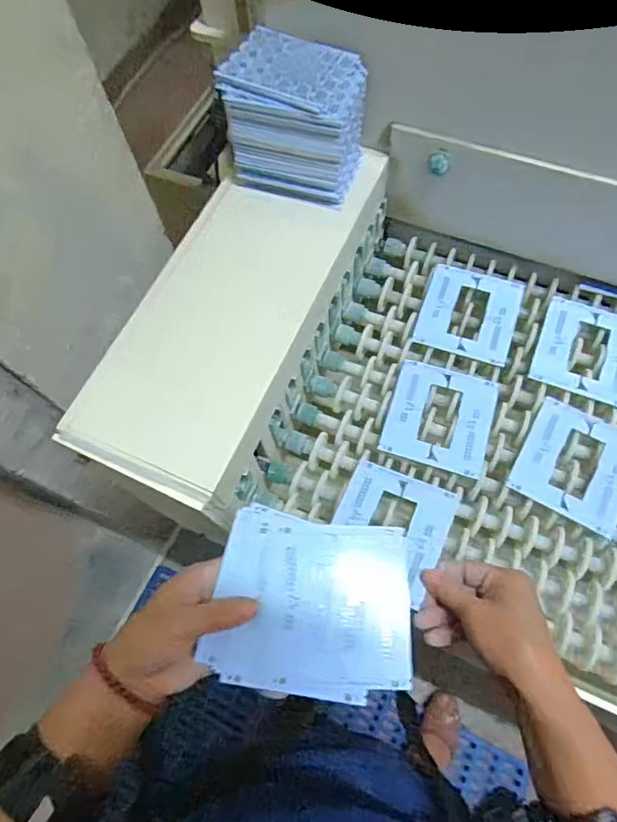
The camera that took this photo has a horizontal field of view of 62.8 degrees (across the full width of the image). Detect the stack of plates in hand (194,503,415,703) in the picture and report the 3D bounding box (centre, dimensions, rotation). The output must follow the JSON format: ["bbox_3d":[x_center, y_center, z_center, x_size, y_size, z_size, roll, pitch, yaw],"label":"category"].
[{"bbox_3d":[0.004,0.138,0.364,0.139,0.009,0.119,8,69,6],"label":"stack of plates in hand"}]

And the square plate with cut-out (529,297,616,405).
[{"bbox_3d":[0.299,-0.065,0.536,0.103,0.006,0.107,21,71,11],"label":"square plate with cut-out"}]

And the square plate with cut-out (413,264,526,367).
[{"bbox_3d":[0.179,-0.109,0.562,0.101,0.006,0.108,17,70,11],"label":"square plate with cut-out"}]

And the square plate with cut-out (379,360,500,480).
[{"bbox_3d":[0.134,0.004,0.513,0.102,0.008,0.108,16,70,9],"label":"square plate with cut-out"}]

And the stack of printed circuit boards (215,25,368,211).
[{"bbox_3d":[-0.011,-0.282,0.493,0.121,0.103,0.093,16,70,9],"label":"stack of printed circuit boards"}]

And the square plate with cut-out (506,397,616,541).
[{"bbox_3d":[0.262,0.051,0.490,0.103,0.007,0.110,29,69,13],"label":"square plate with cut-out"}]

